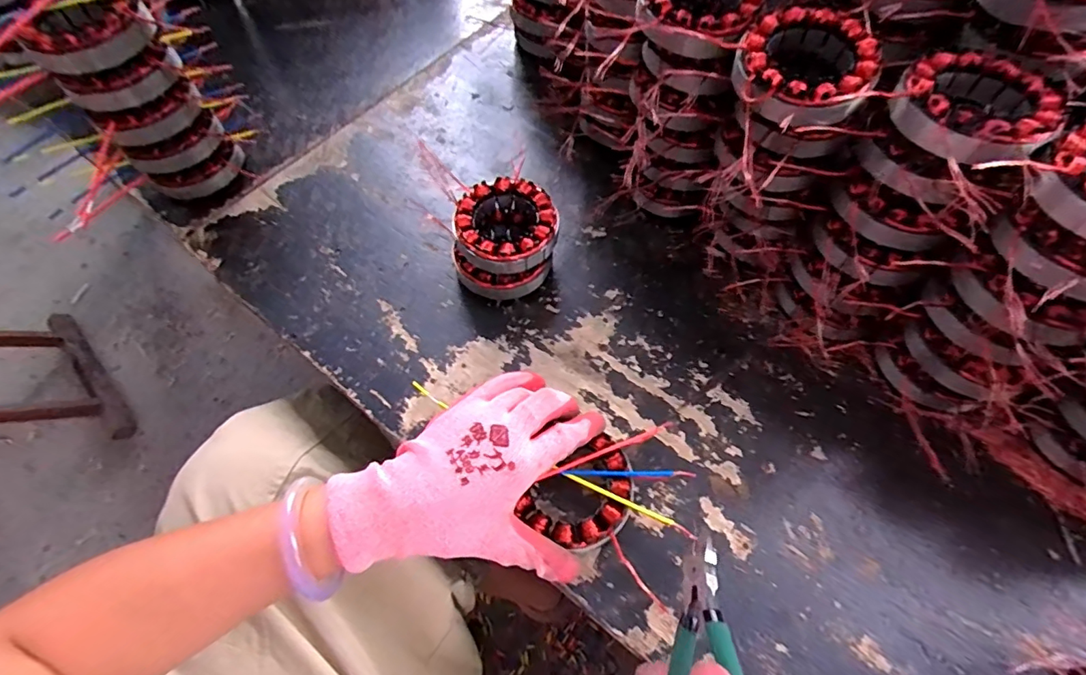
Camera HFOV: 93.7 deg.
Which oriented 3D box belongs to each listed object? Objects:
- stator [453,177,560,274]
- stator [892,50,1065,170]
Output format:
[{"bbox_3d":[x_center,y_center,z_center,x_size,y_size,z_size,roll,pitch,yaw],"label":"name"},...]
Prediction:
[{"bbox_3d":[-0.031,-0.097,0.434,0.085,0.028,0.081,-4,62,2],"label":"stator"},{"bbox_3d":[0.261,-0.137,0.310,0.086,0.032,0.083,-1,63,2],"label":"stator"}]

